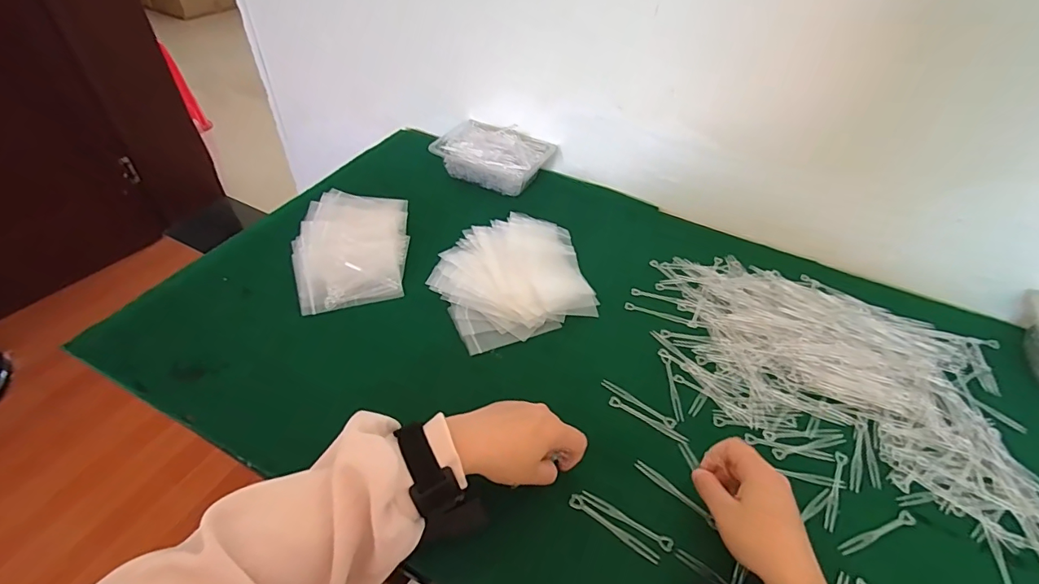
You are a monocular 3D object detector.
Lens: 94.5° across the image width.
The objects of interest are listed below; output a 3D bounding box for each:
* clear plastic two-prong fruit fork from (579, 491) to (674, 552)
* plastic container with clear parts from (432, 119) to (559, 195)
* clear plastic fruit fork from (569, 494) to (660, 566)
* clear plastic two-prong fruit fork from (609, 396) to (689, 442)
[{"bbox_3d":[0.096,0.207,0.436,0.088,0.004,0.011,24,48,18],"label":"clear plastic two-prong fruit fork"},{"bbox_3d":[-0.042,-0.224,0.799,0.177,0.057,0.112,22,48,16],"label":"plastic container with clear parts"},{"bbox_3d":[0.084,0.212,0.431,0.088,0.006,0.012,28,50,21],"label":"clear plastic fruit fork"},{"bbox_3d":[0.136,0.136,0.510,0.087,0.004,0.010,26,49,20],"label":"clear plastic two-prong fruit fork"}]

